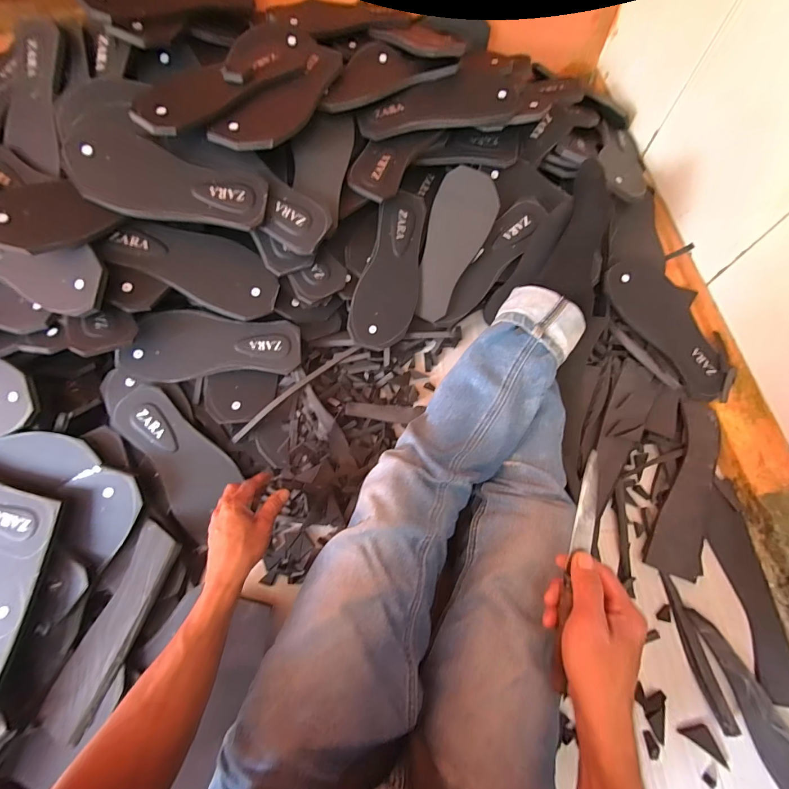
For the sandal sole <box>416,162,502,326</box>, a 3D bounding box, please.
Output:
[{"bbox_3d":[0.096,-0.245,0.604,0.101,0.012,0.251,18,91,9],"label":"sandal sole"}]

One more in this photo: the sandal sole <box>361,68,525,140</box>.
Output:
[{"bbox_3d":[0.069,-0.457,0.572,0.251,0.011,0.084,-11,92,-2],"label":"sandal sole"}]

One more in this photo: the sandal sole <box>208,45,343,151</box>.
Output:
[{"bbox_3d":[-0.151,-0.417,0.518,0.084,0.028,0.249,30,72,13],"label":"sandal sole"}]

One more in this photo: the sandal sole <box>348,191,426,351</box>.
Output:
[{"bbox_3d":[-0.006,-0.198,0.587,0.096,0.011,0.247,11,87,-12],"label":"sandal sole"}]

